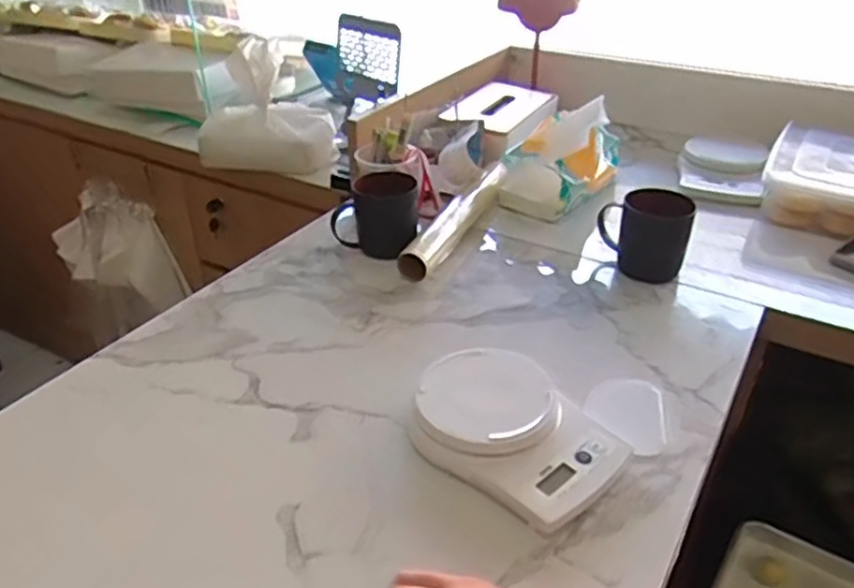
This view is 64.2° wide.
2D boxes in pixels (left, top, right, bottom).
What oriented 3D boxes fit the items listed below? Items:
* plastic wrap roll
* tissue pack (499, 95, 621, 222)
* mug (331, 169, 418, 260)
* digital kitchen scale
[{"bbox_3d":[0.042,-0.108,0.979,0.055,0.047,0.302,15,36,22],"label":"plastic wrap roll"},{"bbox_3d":[0.212,-0.213,1.067,0.132,0.127,0.191,20,38,28],"label":"tissue pack"},{"bbox_3d":[-0.061,-0.112,0.935,0.104,0.097,0.097,0,33,0],"label":"mug"},{"bbox_3d":[0.077,0.119,0.616,0.185,0.048,0.136,26,41,34],"label":"digital kitchen scale"}]

